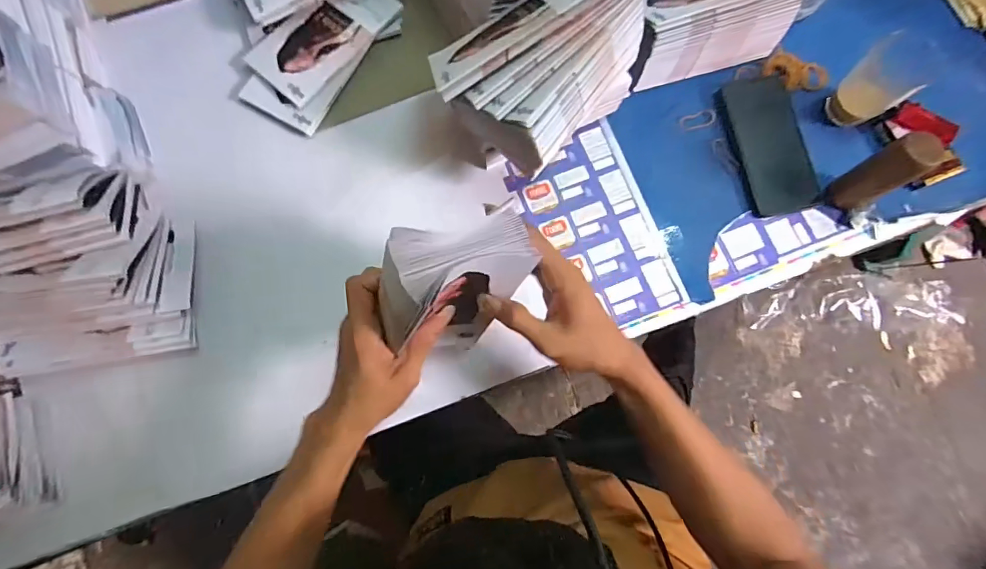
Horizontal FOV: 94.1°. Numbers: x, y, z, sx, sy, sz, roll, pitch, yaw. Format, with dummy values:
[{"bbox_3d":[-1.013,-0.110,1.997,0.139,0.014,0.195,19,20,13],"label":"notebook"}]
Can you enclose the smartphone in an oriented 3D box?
[{"bbox_3d":[0.323,-0.168,0.541,0.084,0.013,0.168,-11,78,-2],"label":"smartphone"}]

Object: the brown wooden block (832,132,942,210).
[{"bbox_3d":[0.406,-0.118,0.479,0.034,0.116,0.040,-23,79,-5],"label":"brown wooden block"}]

